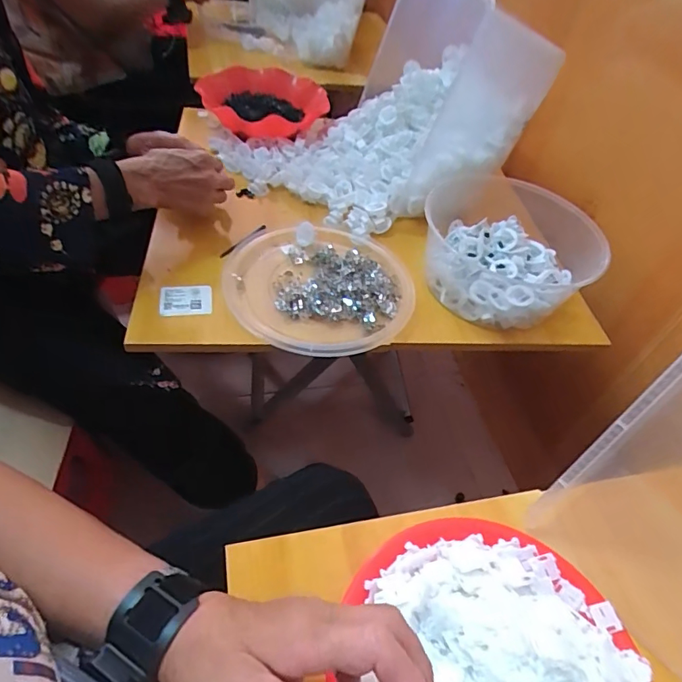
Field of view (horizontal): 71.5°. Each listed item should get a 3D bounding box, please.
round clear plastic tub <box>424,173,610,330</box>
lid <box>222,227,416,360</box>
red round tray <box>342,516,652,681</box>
[{"bbox_3d":[0.228,-0.133,0.656,0.231,0.089,0.245,3,46,-3],"label":"round clear plastic tub"},{"bbox_3d":[-0.023,-0.068,0.605,0.234,0.024,0.222,3,46,-3],"label":"lid"},{"bbox_3d":[0.114,0.235,0.328,0.204,0.026,0.222,3,46,-4],"label":"red round tray"}]

